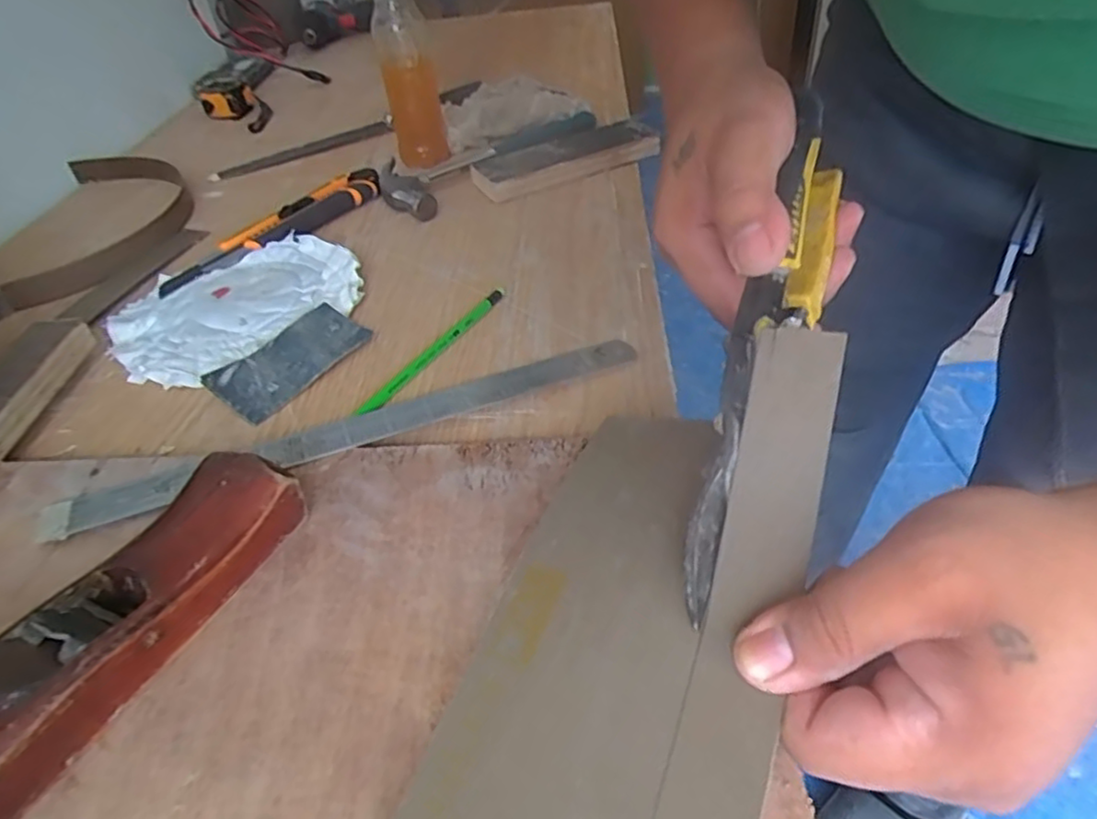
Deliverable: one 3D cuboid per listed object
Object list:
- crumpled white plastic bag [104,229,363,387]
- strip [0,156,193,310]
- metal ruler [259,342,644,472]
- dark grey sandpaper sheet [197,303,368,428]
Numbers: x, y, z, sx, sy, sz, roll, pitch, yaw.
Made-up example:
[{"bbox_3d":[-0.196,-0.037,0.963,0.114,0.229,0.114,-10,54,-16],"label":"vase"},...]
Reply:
[{"bbox_3d":[-0.231,-0.080,0.490,0.169,0.018,0.139,-33,47,-27],"label":"crumpled white plastic bag"},{"bbox_3d":[-0.412,-0.193,0.634,0.130,0.026,0.287,-14,42,-9],"label":"strip"},{"bbox_3d":[-0.053,-0.008,0.387,0.219,0.008,0.031,-19,42,-14],"label":"metal ruler"},{"bbox_3d":[-0.169,-0.034,0.431,0.053,0.013,0.100,18,46,26],"label":"dark grey sandpaper sheet"}]

